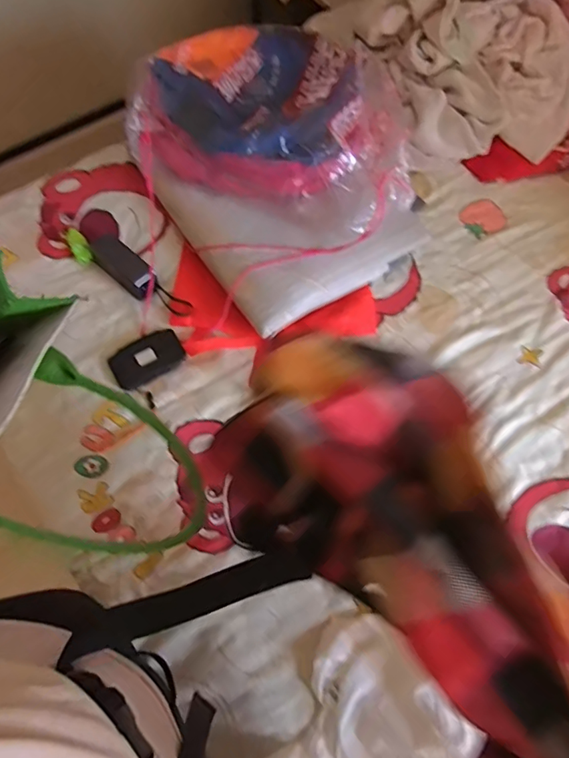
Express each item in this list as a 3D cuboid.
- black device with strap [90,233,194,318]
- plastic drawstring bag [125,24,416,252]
[{"bbox_3d":[-0.263,-0.184,0.908,0.228,0.028,0.062,42,73,14],"label":"black device with strap"},{"bbox_3d":[0.015,-0.443,0.877,0.444,0.149,0.314,28,70,9],"label":"plastic drawstring bag"}]

